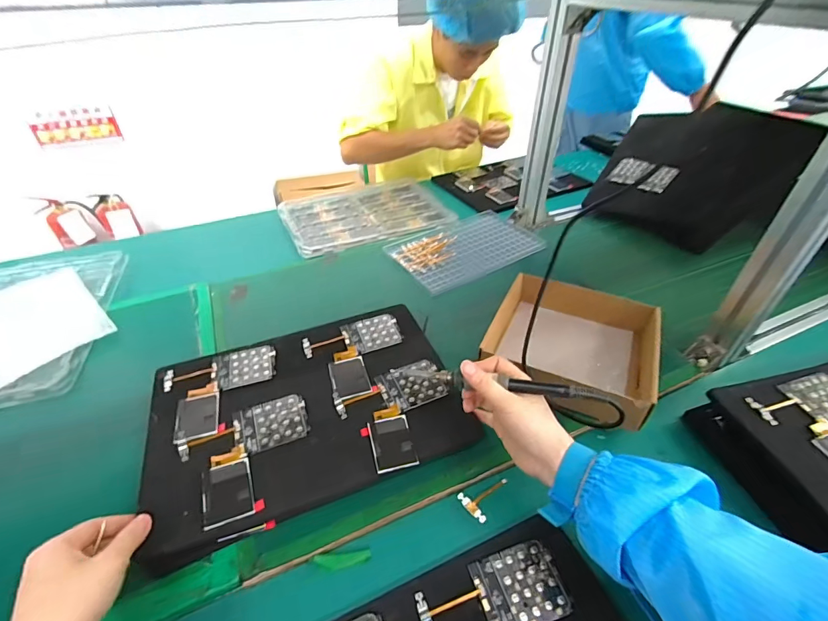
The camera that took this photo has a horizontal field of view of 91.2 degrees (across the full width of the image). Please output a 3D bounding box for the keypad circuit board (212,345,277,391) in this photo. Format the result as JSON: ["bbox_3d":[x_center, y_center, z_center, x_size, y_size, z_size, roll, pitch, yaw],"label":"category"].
[{"bbox_3d":[-0.221,0.072,0.528,0.076,0.004,0.065,-16,42,-17],"label":"keypad circuit board"}]

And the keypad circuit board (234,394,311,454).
[{"bbox_3d":[-0.161,0.127,0.459,0.076,0.004,0.065,-16,42,-18],"label":"keypad circuit board"}]

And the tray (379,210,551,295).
[{"bbox_3d":[0.105,-0.127,0.813,0.297,0.018,0.186,-22,44,-24],"label":"tray"}]

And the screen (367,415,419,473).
[{"bbox_3d":[-0.023,0.143,0.442,0.044,0.008,0.063,-10,36,-11],"label":"screen"}]

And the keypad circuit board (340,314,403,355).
[{"bbox_3d":[-0.060,0.032,0.575,0.077,0.005,0.064,-13,42,-15],"label":"keypad circuit board"}]

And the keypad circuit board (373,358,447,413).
[{"bbox_3d":[-0.002,0.091,0.501,0.077,0.004,0.063,-18,43,-20],"label":"keypad circuit board"}]

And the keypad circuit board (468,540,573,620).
[{"bbox_3d":[0.096,0.251,0.368,0.076,0.005,0.063,-12,41,-13],"label":"keypad circuit board"}]

